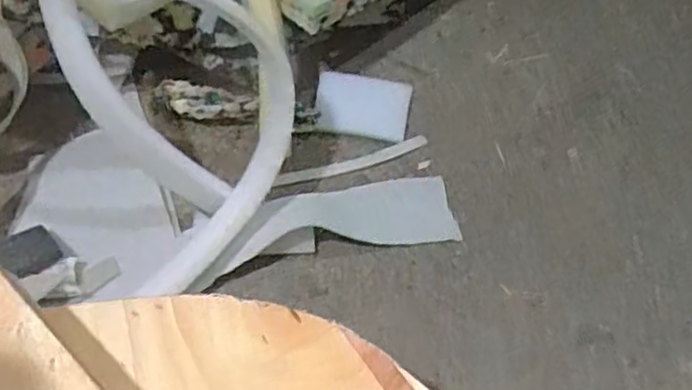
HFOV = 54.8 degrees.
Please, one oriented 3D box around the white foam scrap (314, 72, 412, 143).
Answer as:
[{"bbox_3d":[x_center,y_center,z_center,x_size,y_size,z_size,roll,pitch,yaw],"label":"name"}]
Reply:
[{"bbox_3d":[0.015,-0.087,0.644,0.090,0.018,0.065,8,57,5],"label":"white foam scrap"}]

